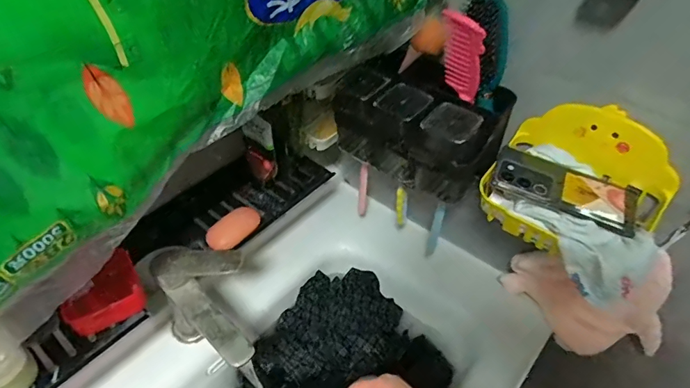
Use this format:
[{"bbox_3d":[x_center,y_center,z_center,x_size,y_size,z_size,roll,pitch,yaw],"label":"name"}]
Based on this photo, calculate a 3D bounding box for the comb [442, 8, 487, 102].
[{"bbox_3d":[0.139,-0.160,0.539,0.050,0.130,0.007,35,71,26],"label":"comb"}]

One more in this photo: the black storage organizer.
[{"bbox_3d":[0.107,-0.107,0.635,0.221,0.154,0.129,32,51,27],"label":"black storage organizer"}]

